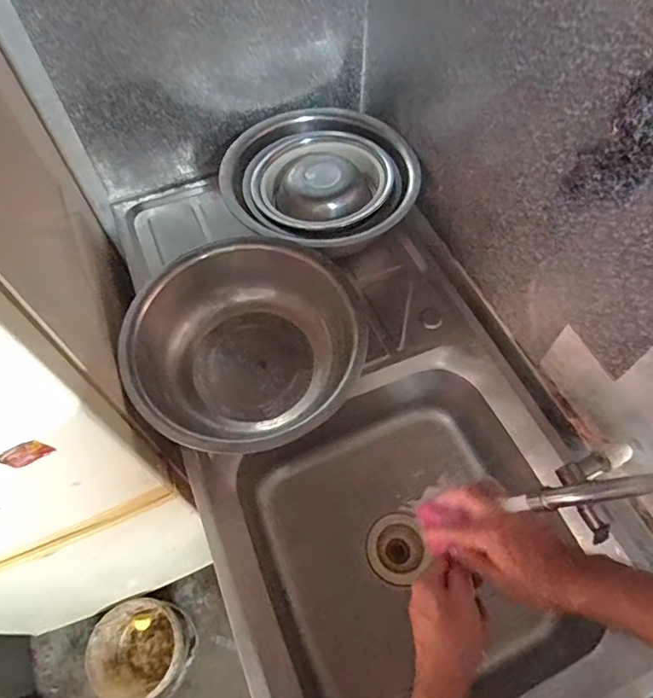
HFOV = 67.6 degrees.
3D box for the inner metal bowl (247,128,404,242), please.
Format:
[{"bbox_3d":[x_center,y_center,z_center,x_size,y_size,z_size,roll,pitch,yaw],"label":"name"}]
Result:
[{"bbox_3d":[-0.005,-0.281,0.853,0.262,0.061,0.237,-31,64,-16],"label":"inner metal bowl"}]

